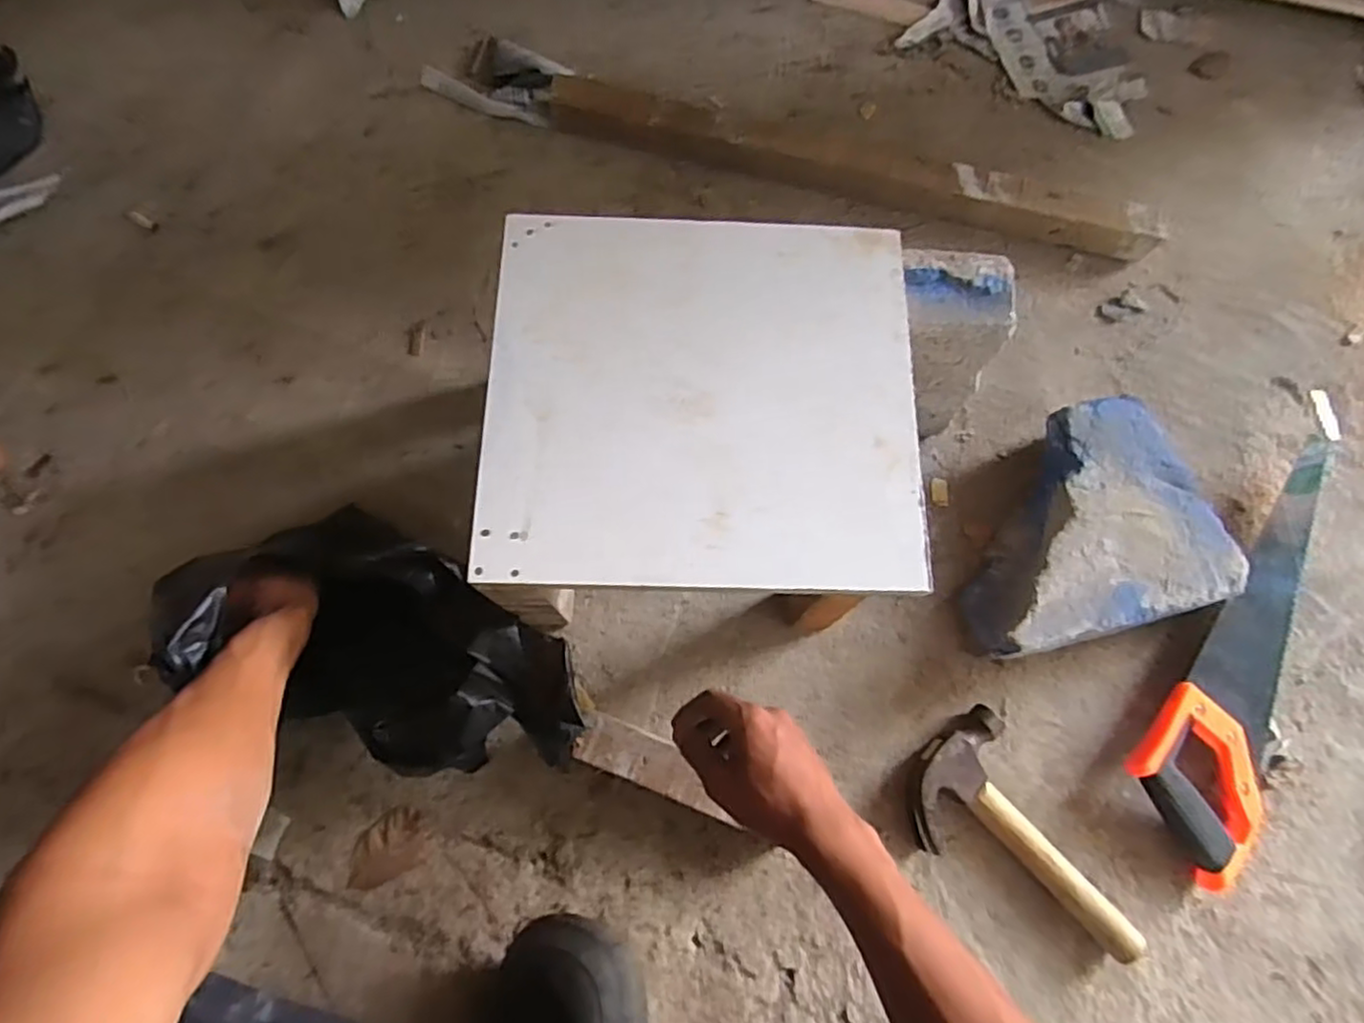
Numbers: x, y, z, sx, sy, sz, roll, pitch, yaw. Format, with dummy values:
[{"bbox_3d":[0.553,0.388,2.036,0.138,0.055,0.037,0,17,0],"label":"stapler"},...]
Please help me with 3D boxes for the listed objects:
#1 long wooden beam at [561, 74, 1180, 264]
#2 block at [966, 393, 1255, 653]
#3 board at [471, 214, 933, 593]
[{"bbox_3d":[0.181,-0.385,0.769,0.697,0.050,0.042,14,73,2],"label":"long wooden beam"},{"bbox_3d":[0.362,0.015,0.643,0.235,0.078,0.205,-15,74,-7],"label":"block"},{"bbox_3d":[0.015,-0.084,0.468,0.286,0.010,0.274,2,73,-2],"label":"board"}]

